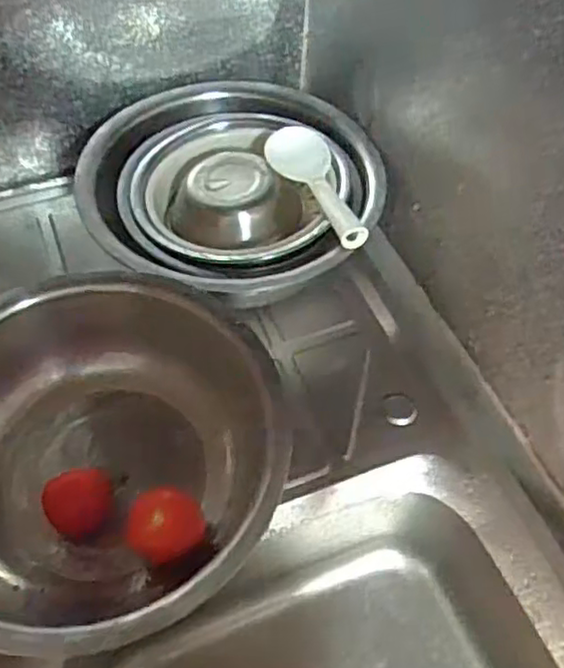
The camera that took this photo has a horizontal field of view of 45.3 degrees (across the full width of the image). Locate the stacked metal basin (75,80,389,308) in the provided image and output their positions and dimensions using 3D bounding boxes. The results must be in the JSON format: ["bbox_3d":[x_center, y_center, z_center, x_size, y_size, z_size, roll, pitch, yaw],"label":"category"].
[{"bbox_3d":[-0.052,-0.149,0.782,0.312,0.119,0.306,1,54,-2],"label":"stacked metal basin"}]

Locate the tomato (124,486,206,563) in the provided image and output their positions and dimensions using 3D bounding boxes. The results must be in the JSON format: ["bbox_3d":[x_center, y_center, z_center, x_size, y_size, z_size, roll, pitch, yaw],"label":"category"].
[{"bbox_3d":[-0.099,0.168,0.582,0.064,0.059,0.052,-19,57,-16],"label":"tomato"}]

